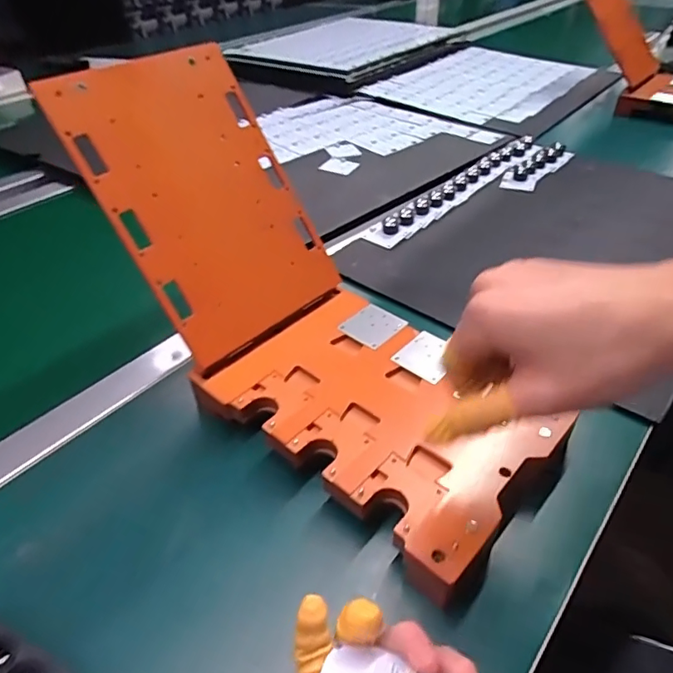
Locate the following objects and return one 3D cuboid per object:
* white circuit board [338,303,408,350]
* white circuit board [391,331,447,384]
[{"bbox_3d":[0.032,-0.010,0.460,0.047,0.005,0.047,27,49,30],"label":"white circuit board"},{"bbox_3d":[0.076,0.016,0.429,0.045,0.006,0.047,30,52,32],"label":"white circuit board"}]

